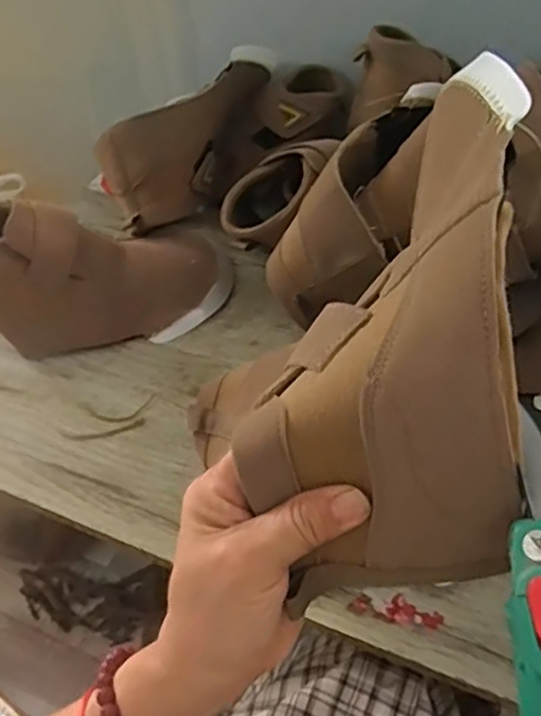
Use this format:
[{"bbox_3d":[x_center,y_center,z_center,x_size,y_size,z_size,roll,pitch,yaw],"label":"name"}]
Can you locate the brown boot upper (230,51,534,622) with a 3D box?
[{"bbox_3d":[0.065,-0.025,0.282,0.112,0.070,0.248,15,76,16],"label":"brown boot upper"}]

